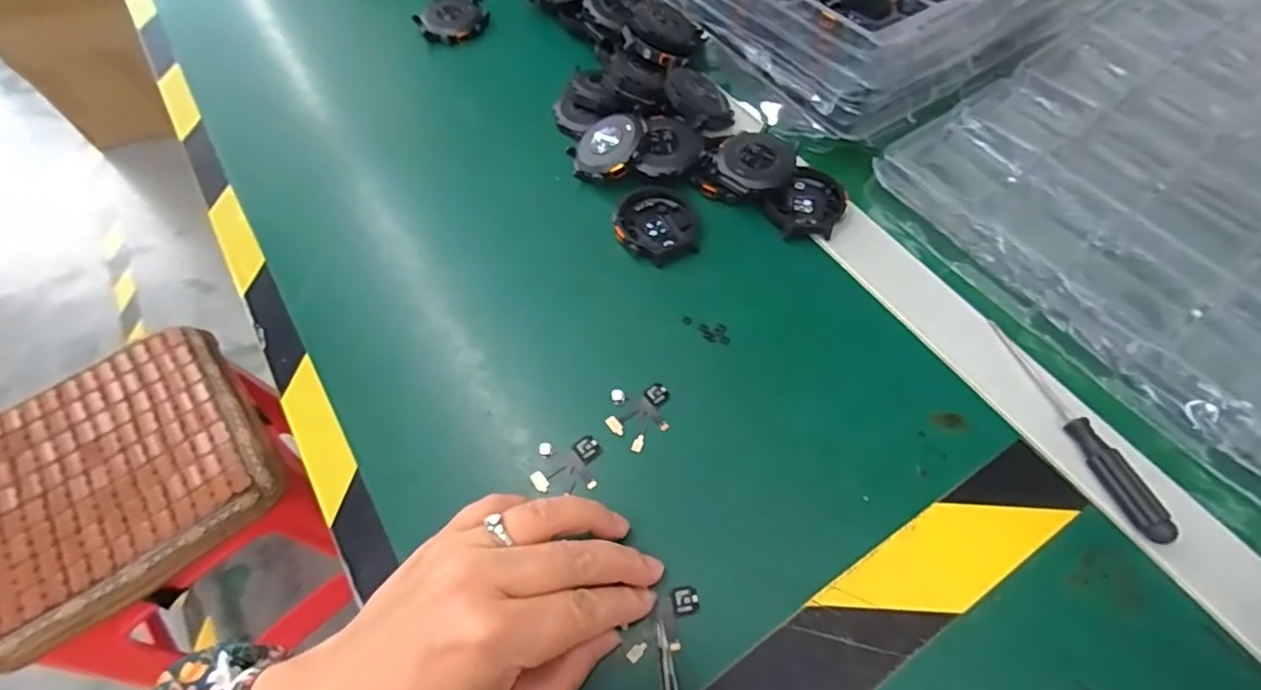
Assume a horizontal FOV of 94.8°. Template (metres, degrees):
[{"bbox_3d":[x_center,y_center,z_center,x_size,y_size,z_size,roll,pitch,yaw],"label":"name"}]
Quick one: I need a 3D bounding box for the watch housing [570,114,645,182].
[{"bbox_3d":[-0.015,-0.128,0.374,0.052,0.010,0.052,-10,66,24],"label":"watch housing"}]

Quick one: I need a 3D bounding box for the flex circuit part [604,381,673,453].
[{"bbox_3d":[0.005,0.033,0.295,0.036,0.004,0.031,-34,64,-18],"label":"flex circuit part"}]

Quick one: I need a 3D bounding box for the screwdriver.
[{"bbox_3d":[0.218,0.037,0.285,0.015,0.011,0.120,-14,60,-7],"label":"screwdriver"}]

